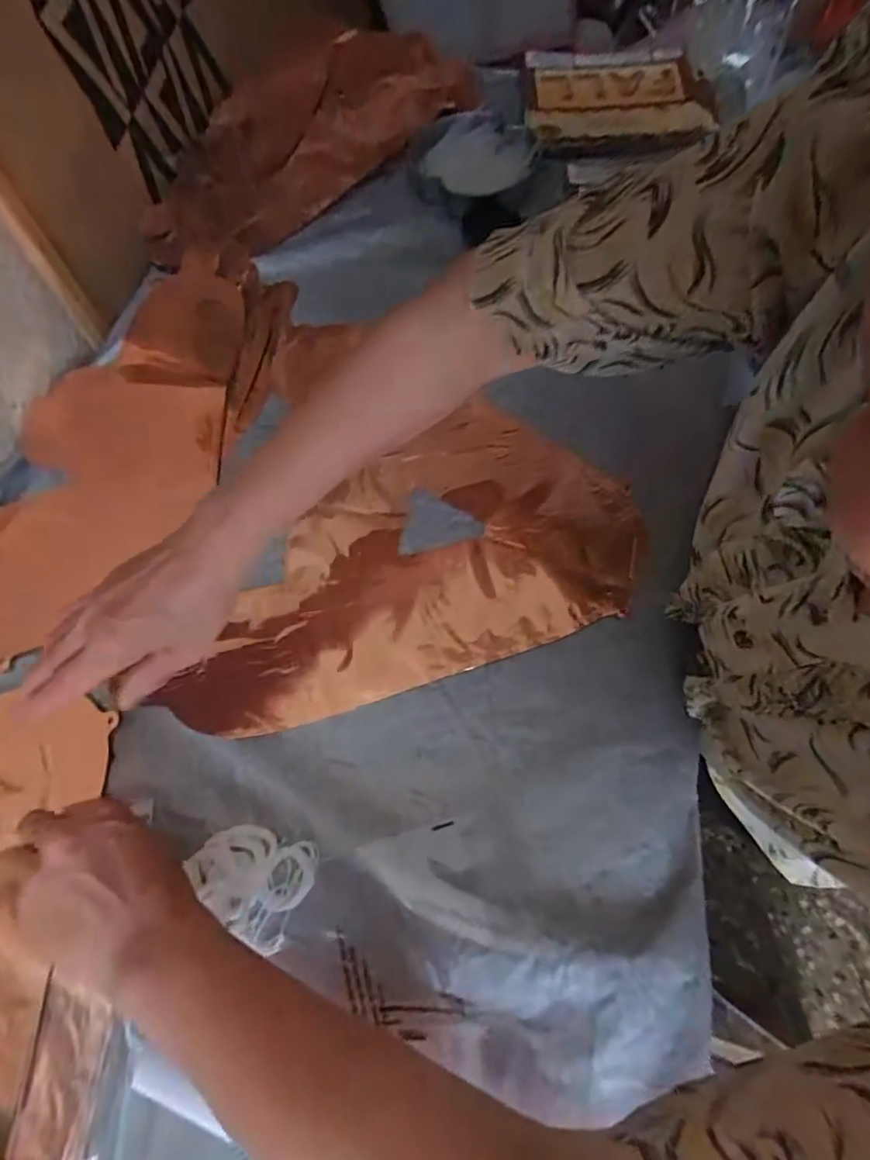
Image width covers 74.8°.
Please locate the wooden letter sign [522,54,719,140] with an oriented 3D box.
[{"bbox_3d":[0.213,-0.568,0.674,0.218,0.024,0.139,-12,66,2],"label":"wooden letter sign"}]

